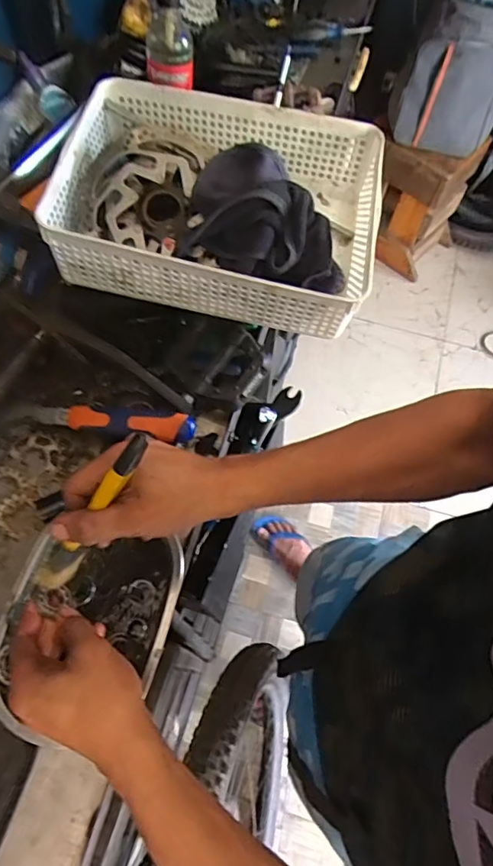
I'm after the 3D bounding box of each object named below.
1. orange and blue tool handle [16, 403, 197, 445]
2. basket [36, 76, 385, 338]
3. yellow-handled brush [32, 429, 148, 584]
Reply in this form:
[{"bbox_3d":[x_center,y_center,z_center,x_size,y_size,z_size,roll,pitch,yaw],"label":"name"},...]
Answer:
[{"bbox_3d":[-0.164,-0.020,0.582,0.208,0.034,0.038,7,64,3],"label":"orange and blue tool handle"},{"bbox_3d":[-0.026,-0.248,0.561,0.328,0.100,0.240,11,64,4],"label":"basket"},{"bbox_3d":[-0.117,0.066,0.388,0.022,0.034,0.163,45,116,18],"label":"yellow-handled brush"}]

